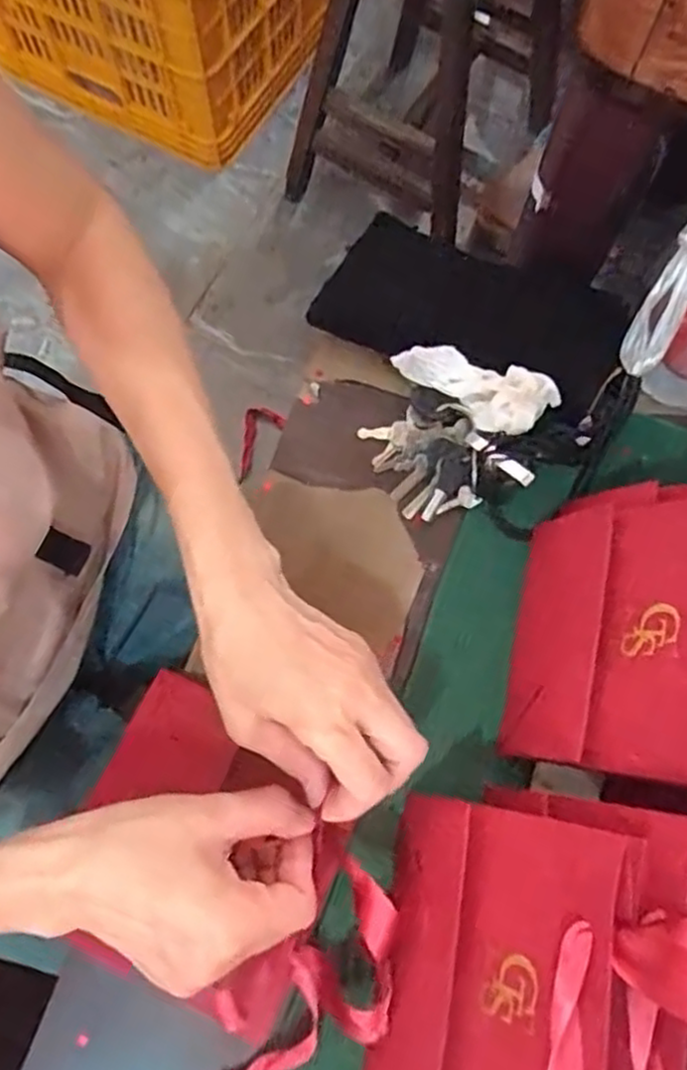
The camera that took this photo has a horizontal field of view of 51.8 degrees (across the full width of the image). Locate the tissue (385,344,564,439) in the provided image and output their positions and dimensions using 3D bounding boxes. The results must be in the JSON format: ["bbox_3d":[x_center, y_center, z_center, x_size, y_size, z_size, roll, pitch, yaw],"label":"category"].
[{"bbox_3d":[0.080,-0.094,0.439,0.098,0.034,0.029,29,74,7],"label":"tissue"}]

